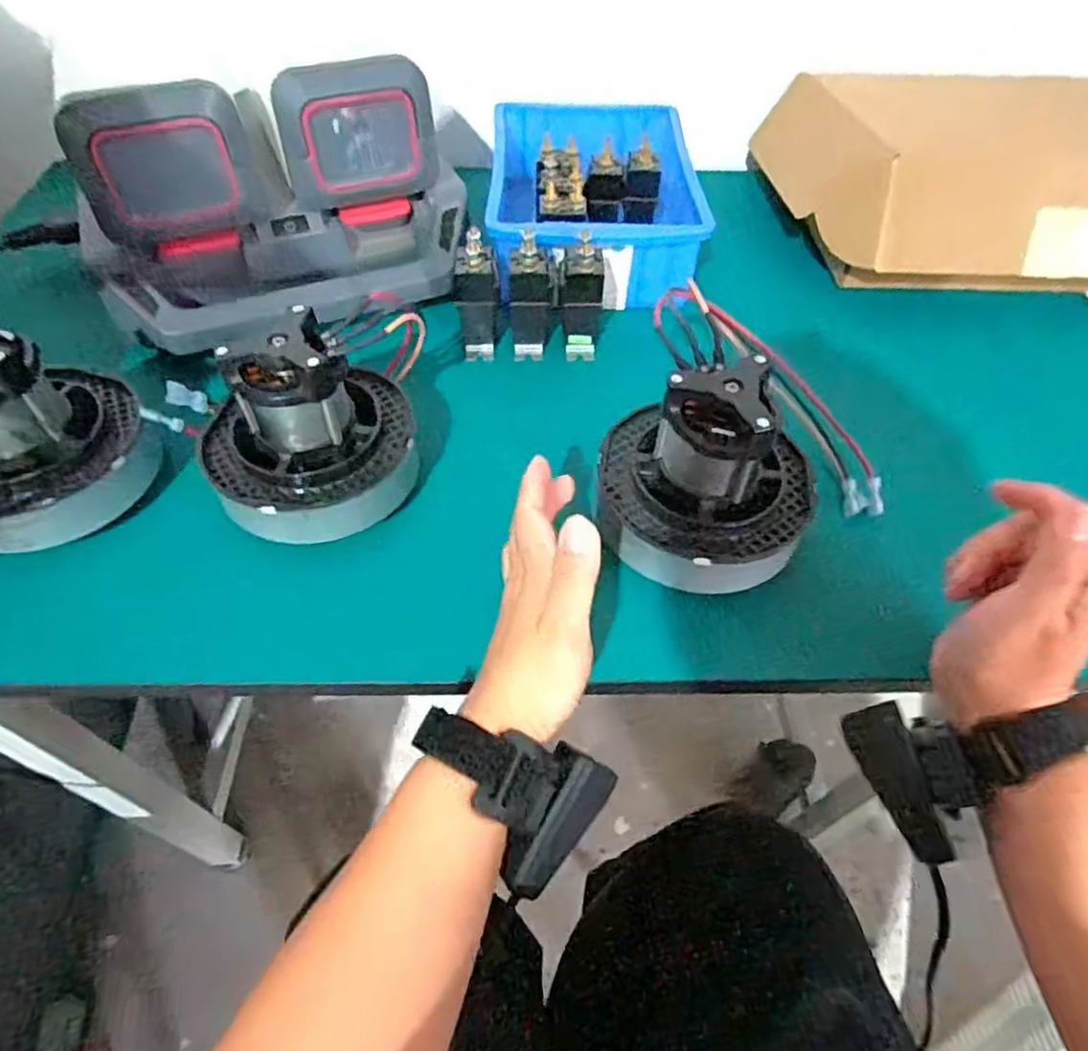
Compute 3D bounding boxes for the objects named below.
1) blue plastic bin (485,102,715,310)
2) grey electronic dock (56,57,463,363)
[{"bbox_3d":[0.042,-0.292,0.600,0.173,0.077,0.258,0,51,-1],"label":"blue plastic bin"},{"bbox_3d":[-0.189,-0.225,0.487,0.269,0.156,0.089,-16,53,-13],"label":"grey electronic dock"}]

